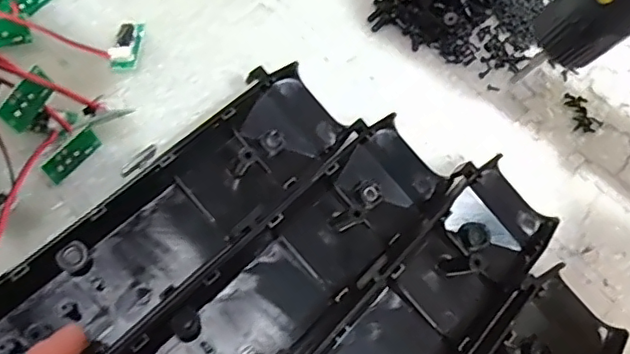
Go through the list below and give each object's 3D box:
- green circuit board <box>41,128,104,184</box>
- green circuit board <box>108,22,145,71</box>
[{"bbox_3d":[-0.115,-0.010,0.265,0.007,0.015,0.029,33,65,8],"label":"green circuit board"},{"bbox_3d":[-0.100,-0.072,0.296,0.014,0.011,0.031,4,65,-6],"label":"green circuit board"}]

